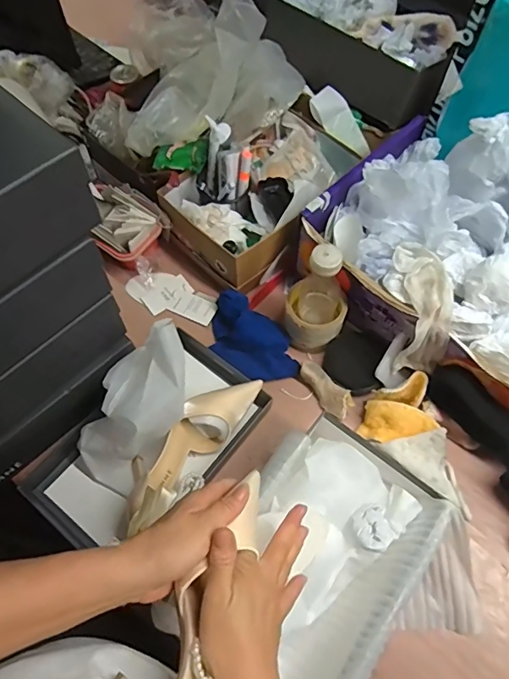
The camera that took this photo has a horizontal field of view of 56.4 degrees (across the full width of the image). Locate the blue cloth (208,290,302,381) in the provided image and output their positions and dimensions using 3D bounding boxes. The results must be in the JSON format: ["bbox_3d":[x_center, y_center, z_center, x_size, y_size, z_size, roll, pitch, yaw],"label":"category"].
[{"bbox_3d":[-0.007,-0.001,0.721,0.161,0.044,0.094,38,69,18],"label":"blue cloth"}]

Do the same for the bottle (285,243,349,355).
[{"bbox_3d":[0.089,-0.054,0.660,0.083,0.158,0.071,9,64,5],"label":"bottle"}]

